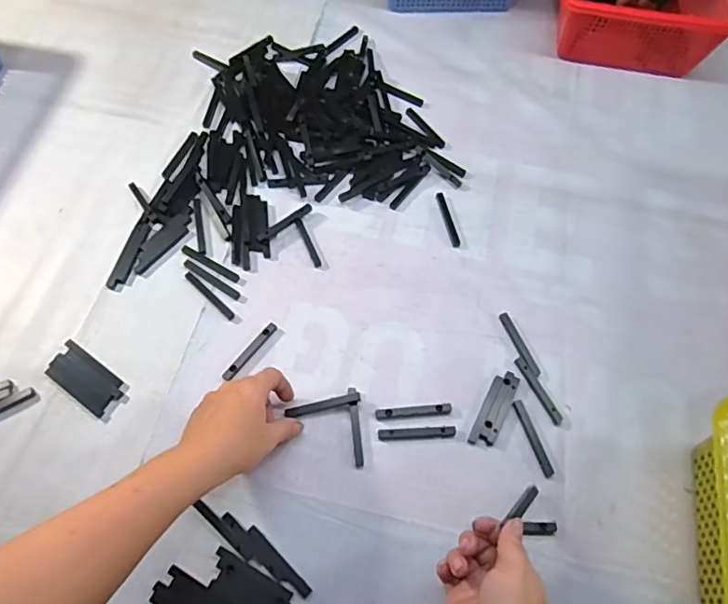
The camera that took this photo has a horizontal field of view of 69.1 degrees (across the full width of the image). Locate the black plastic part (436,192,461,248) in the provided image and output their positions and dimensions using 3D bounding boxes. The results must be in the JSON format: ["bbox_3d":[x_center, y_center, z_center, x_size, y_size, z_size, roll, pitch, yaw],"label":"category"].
[{"bbox_3d":[0.102,-0.099,0.634,0.011,0.005,0.075,-11,64,-7],"label":"black plastic part"}]

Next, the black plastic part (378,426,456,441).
[{"bbox_3d":[0.052,0.128,0.516,0.076,0.005,0.010,-2,63,-3],"label":"black plastic part"}]

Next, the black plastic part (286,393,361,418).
[{"bbox_3d":[-0.038,0.103,0.529,0.071,0.007,0.007,-12,64,-2],"label":"black plastic part"}]

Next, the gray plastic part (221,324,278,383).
[{"bbox_3d":[-0.119,0.052,0.552,0.013,0.007,0.074,32,66,14],"label":"gray plastic part"}]

